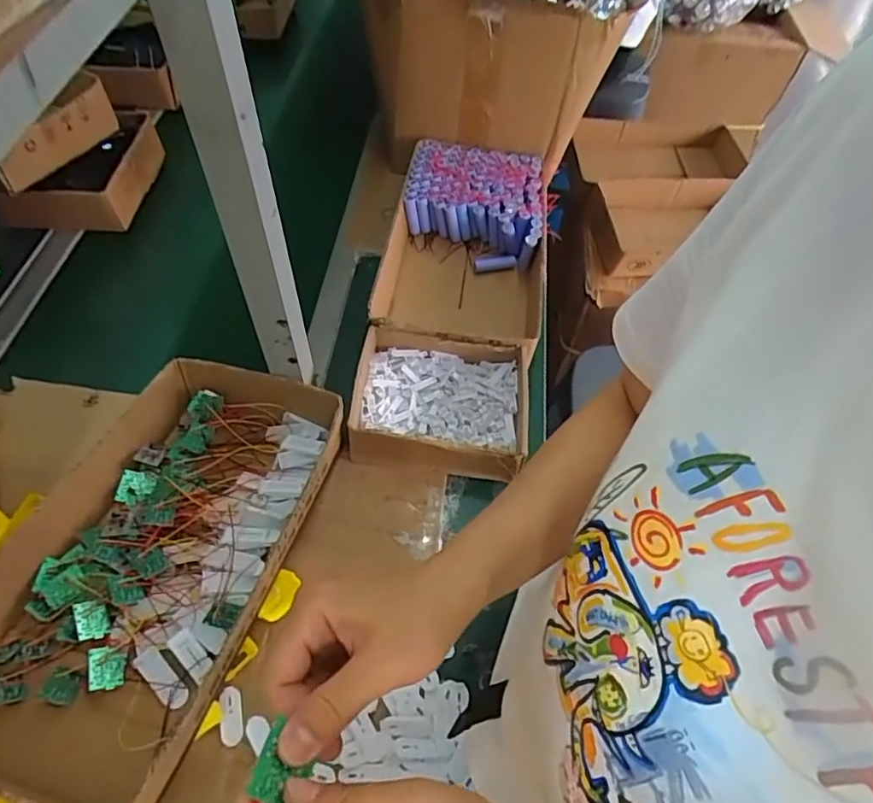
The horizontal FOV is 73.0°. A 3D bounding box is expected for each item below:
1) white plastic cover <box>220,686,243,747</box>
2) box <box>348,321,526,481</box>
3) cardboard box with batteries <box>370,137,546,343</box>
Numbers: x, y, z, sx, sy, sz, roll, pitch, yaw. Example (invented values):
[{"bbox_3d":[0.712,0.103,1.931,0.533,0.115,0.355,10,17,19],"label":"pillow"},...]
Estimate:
[{"bbox_3d":[-0.196,0.300,0.564,0.021,0.004,0.050,-2,58,-23],"label":"white plastic cover"},{"bbox_3d":[0.005,0.002,0.743,0.212,0.067,0.167,6,56,1],"label":"box"},{"bbox_3d":[0.047,-0.223,0.908,0.230,0.134,0.368,10,56,4],"label":"cardboard box with batteries"}]

